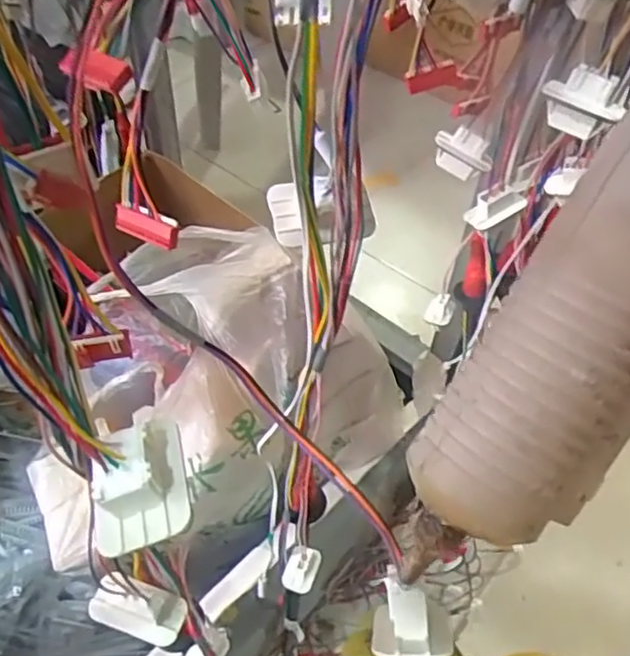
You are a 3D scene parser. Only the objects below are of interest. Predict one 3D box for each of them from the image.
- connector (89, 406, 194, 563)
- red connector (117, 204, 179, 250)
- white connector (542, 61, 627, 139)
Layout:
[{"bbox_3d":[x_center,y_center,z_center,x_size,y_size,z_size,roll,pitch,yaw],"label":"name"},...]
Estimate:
[{"bbox_3d":[-0.054,0.042,0.201,0.027,0.017,0.043,-10,51,-12],"label":"connector"},{"bbox_3d":[-0.072,-0.044,0.281,0.032,0.009,0.011,24,52,16],"label":"red connector"},{"bbox_3d":[0.141,-0.119,0.348,0.041,0.031,0.015,33,55,22],"label":"white connector"}]

